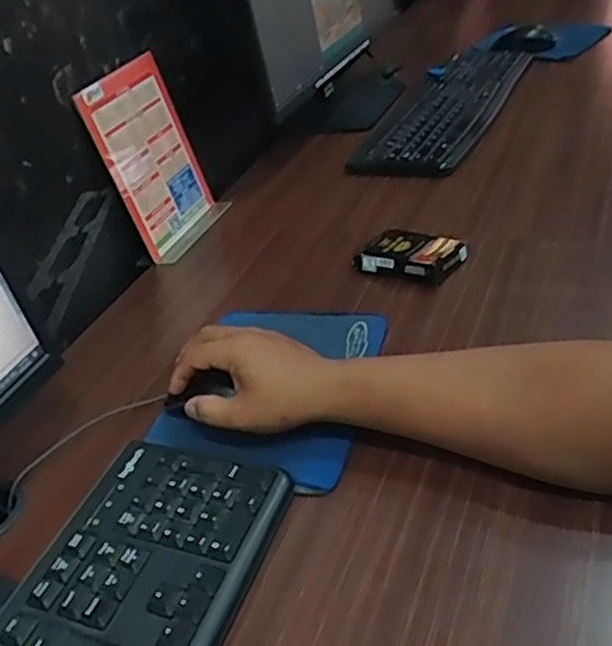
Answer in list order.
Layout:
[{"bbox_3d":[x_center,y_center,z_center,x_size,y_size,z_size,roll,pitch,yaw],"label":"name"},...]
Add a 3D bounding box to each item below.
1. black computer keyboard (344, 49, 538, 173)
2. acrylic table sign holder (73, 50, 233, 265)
[{"bbox_3d":[0.238,-0.354,1.078,0.153,0.041,0.520,12,43,30],"label":"black computer keyboard"},{"bbox_3d":[-0.186,-0.200,0.833,0.052,0.216,0.143,2,40,32],"label":"acrylic table sign holder"}]

